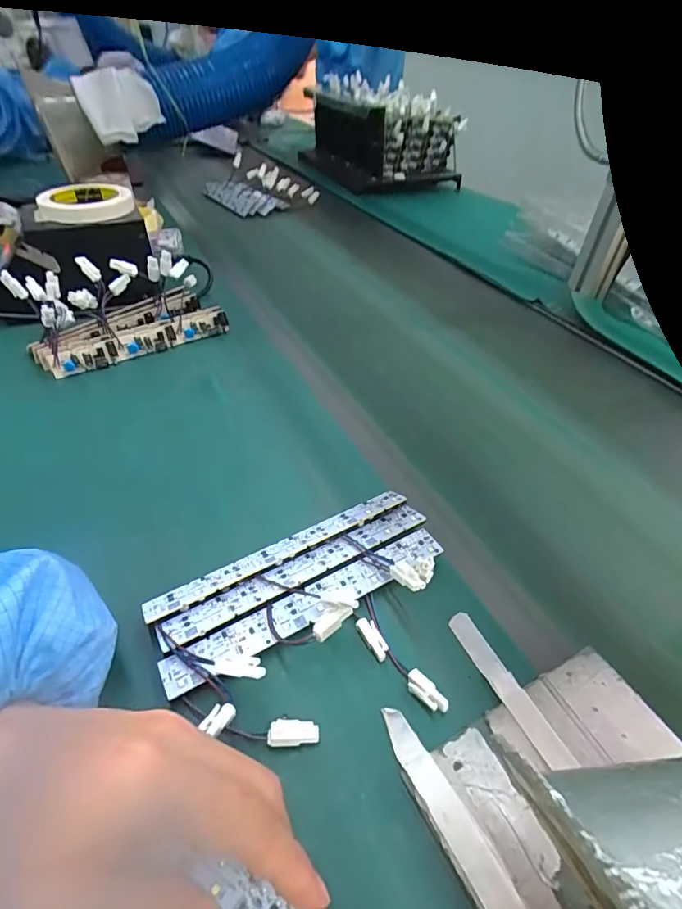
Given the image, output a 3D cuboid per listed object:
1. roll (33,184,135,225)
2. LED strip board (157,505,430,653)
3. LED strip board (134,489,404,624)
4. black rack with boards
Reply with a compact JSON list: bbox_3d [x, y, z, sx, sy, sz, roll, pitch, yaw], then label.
[{"bbox_3d":[-0.307,-0.304,0.562,0.112,0.025,0.093,28,47,21],"label":"roll"},{"bbox_3d":[-0.024,0.075,0.309,0.190,0.006,0.020,-21,48,-24],"label":"LED strip board"},{"bbox_3d":[-0.038,0.062,0.317,0.188,0.008,0.019,-21,48,-25],"label":"LED strip board"},{"bbox_3d":[0.089,-0.807,1.167,0.253,0.175,0.394,-17,48,-23],"label":"black rack with boards"}]

